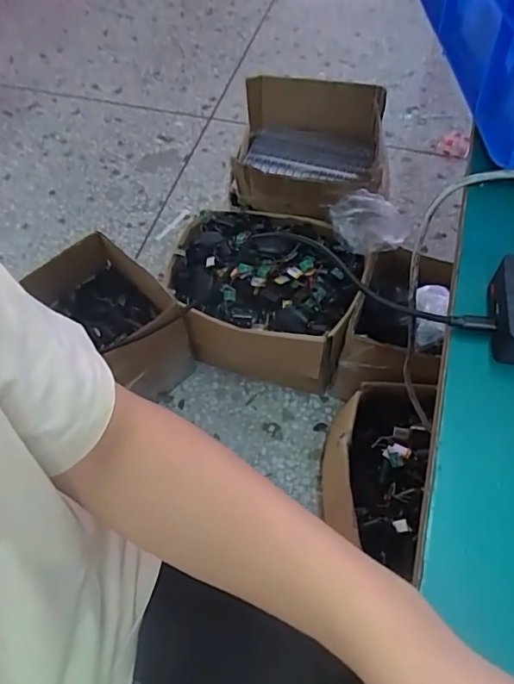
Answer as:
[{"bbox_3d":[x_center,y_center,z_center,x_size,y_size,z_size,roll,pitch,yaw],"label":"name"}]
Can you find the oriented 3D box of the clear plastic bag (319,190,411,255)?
[{"bbox_3d":[0.214,-0.231,1.019,0.162,0.100,0.084,16,60,12],"label":"clear plastic bag"}]

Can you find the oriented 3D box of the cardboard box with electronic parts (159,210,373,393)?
[{"bbox_3d":[0.019,-0.099,1.138,0.393,0.222,0.305,16,60,12],"label":"cardboard box with electronic parts"}]

